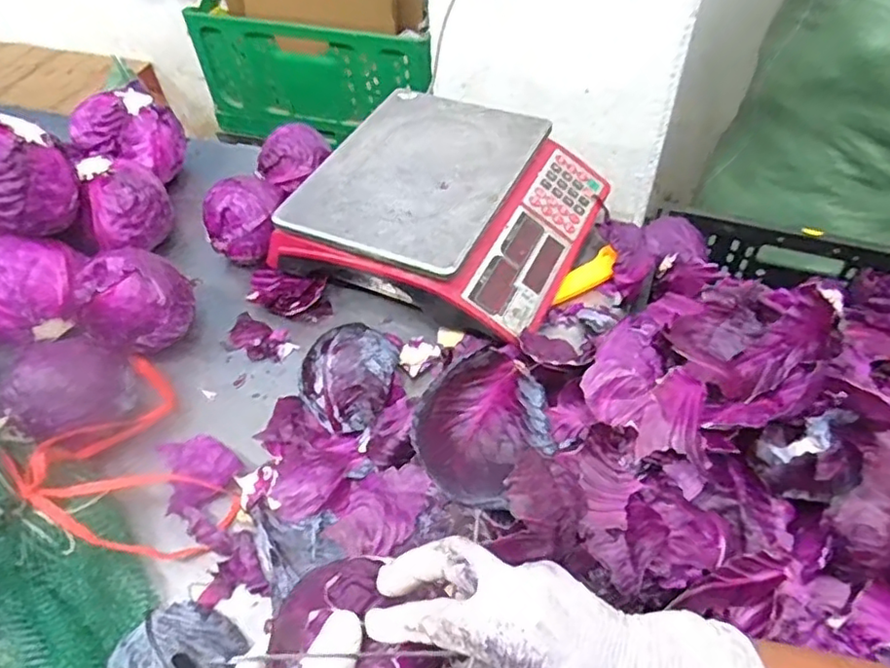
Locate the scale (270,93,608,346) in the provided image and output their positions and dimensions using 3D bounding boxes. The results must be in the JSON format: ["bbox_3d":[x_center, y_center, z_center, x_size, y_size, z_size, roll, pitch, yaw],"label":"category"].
[{"bbox_3d":[0.008,-0.155,0.720,0.301,0.091,0.294,21,54,19],"label":"scale"}]

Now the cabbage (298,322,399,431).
[{"bbox_3d":[-0.093,0.043,0.604,0.099,0.069,0.099,-15,51,-11],"label":"cabbage"}]

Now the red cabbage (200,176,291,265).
[{"bbox_3d":[-0.241,-0.141,0.734,0.095,0.078,0.090,-8,50,-4],"label":"red cabbage"}]

